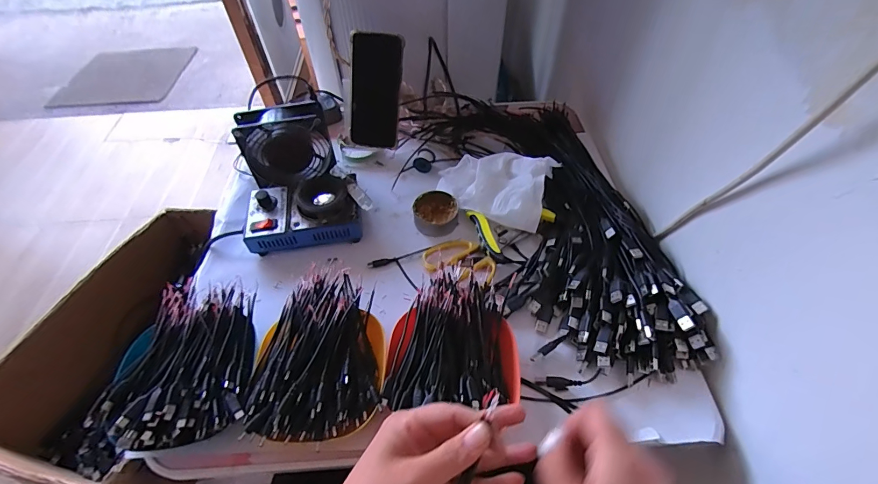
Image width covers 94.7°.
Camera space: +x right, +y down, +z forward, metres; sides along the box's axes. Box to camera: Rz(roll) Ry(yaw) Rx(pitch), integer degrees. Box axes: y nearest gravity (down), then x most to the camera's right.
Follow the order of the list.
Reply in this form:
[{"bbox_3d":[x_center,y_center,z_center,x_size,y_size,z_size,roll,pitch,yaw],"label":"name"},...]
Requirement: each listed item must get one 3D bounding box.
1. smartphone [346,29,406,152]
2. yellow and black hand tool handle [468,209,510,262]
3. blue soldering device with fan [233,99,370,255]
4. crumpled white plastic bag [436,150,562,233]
[{"bbox_3d":[-0.099,-0.232,0.626,0.079,0.165,0.011,11,25,5],"label":"smartphone"},{"bbox_3d":[0.063,-0.008,0.544,0.022,0.023,0.092,-17,55,-11],"label":"yellow and black hand tool handle"},{"bbox_3d":[-0.191,-0.095,0.568,0.151,0.112,0.185,-10,54,-6],"label":"blue soldering device with fan"},{"bbox_3d":[0.078,-0.090,0.569,0.152,0.045,0.106,20,56,15],"label":"crumpled white plastic bag"}]

